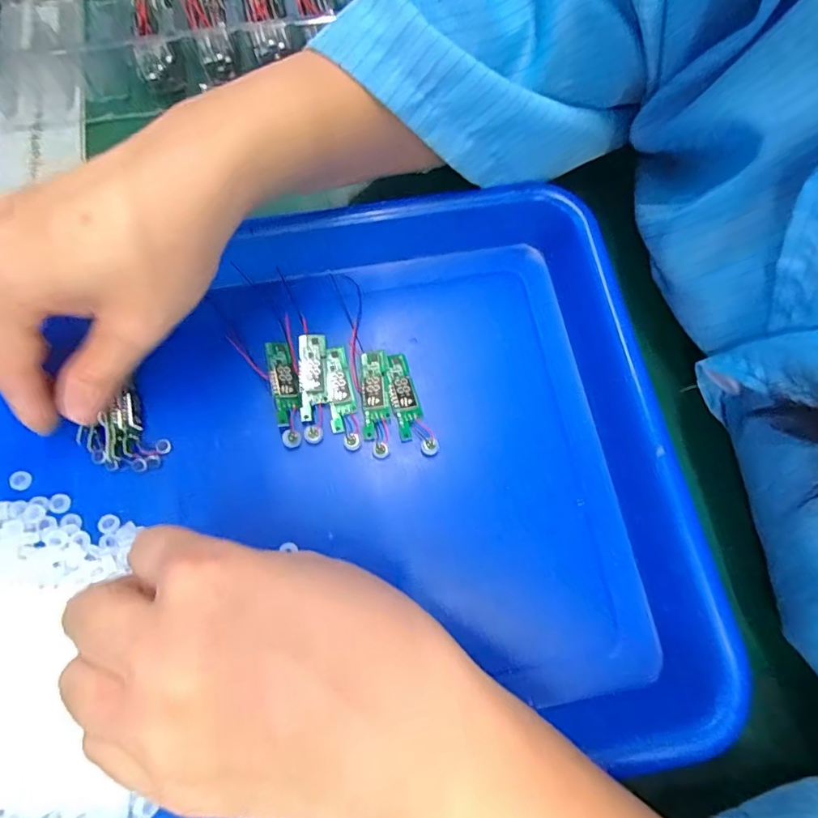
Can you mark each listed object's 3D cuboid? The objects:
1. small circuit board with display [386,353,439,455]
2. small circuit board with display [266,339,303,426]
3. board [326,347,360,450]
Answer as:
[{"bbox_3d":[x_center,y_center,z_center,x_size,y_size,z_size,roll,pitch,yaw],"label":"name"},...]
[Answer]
[{"bbox_3d":[-0.001,-0.002,0.232,0.014,0.005,0.051,-18,74,-6],"label":"small circuit board with display"},{"bbox_3d":[-0.058,-0.014,0.231,0.013,0.004,0.042,-14,73,-5],"label":"small circuit board with display"},{"bbox_3d":[-0.031,-0.006,0.232,0.011,0.006,0.051,-9,73,-3],"label":"board"}]

